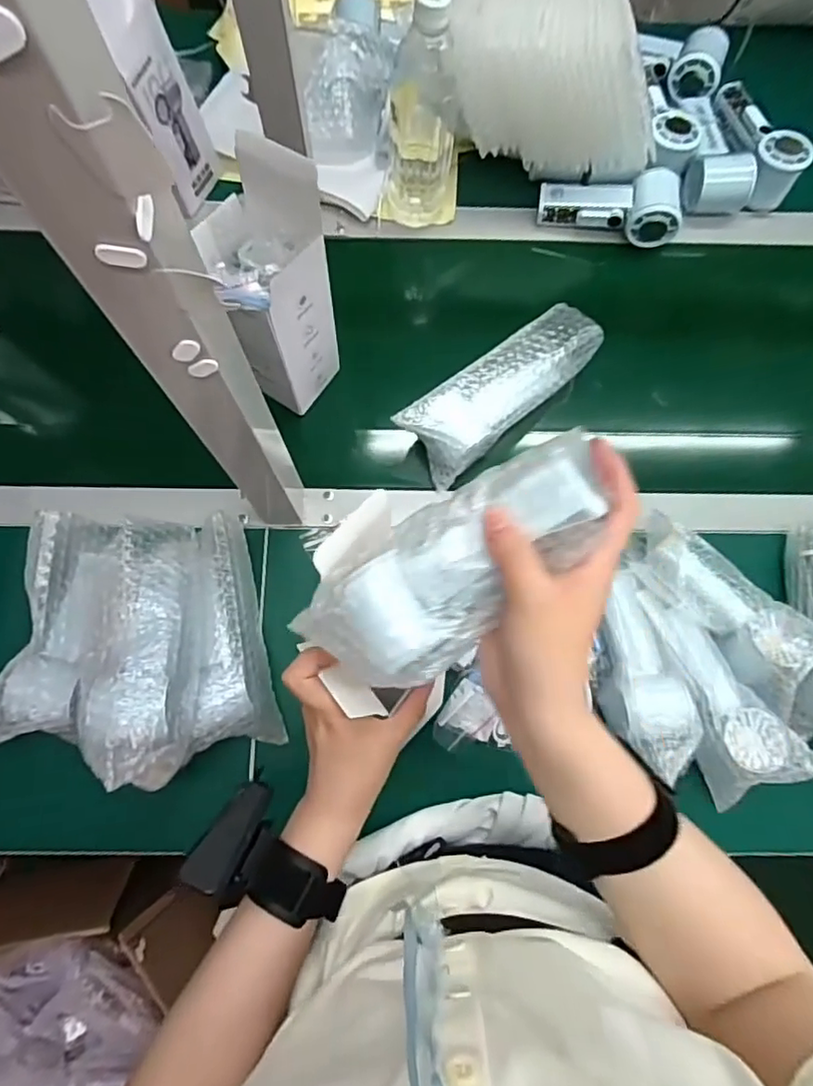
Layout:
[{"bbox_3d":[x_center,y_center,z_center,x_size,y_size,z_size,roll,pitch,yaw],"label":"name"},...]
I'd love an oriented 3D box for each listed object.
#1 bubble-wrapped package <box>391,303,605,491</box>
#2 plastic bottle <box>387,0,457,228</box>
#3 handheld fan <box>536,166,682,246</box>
[{"bbox_3d":[0.098,-0.151,0.593,0.210,0.060,0.074,-39,80,-8],"label":"bubble-wrapped package"},{"bbox_3d":[0.016,-0.416,0.581,0.071,0.220,0.055,8,77,1],"label":"plastic bottle"},{"bbox_3d":[0.226,-0.382,0.659,0.149,0.042,0.069,8,77,1],"label":"handheld fan"}]

